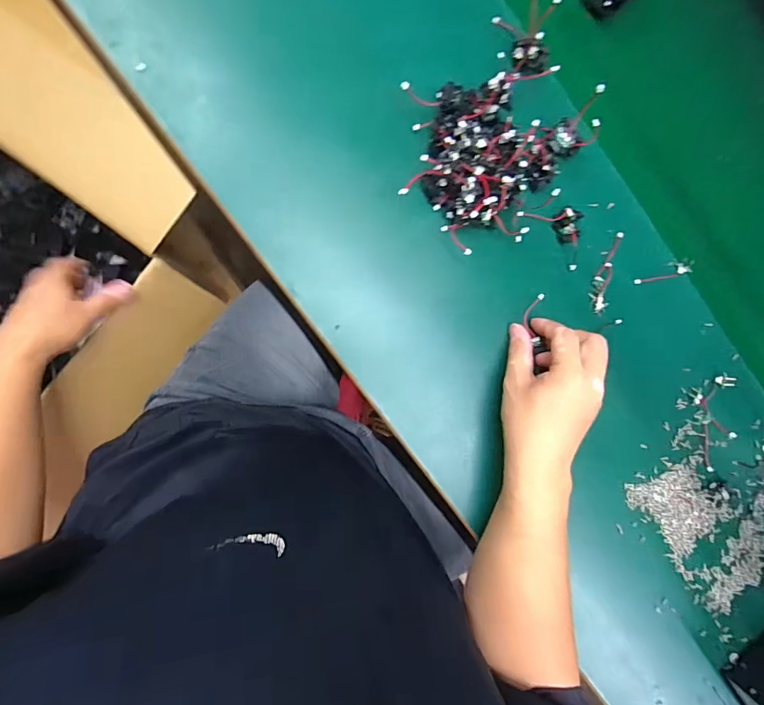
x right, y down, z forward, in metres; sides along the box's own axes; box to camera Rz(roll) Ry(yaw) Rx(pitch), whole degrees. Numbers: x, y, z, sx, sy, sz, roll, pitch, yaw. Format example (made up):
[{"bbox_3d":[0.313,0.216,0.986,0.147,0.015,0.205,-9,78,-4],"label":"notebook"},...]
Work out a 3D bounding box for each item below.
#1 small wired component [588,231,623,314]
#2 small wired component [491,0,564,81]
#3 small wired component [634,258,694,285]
[{"bbox_3d":[0.231,-0.084,0.435,0.019,0.011,0.085,16,90,-7],"label":"small wired component"},{"bbox_3d":[0.140,-0.304,0.407,0.052,0.033,0.073,-4,92,-6],"label":"small wired component"},{"bbox_3d":[0.296,-0.085,0.444,0.066,0.007,0.015,-14,94,-6],"label":"small wired component"}]

